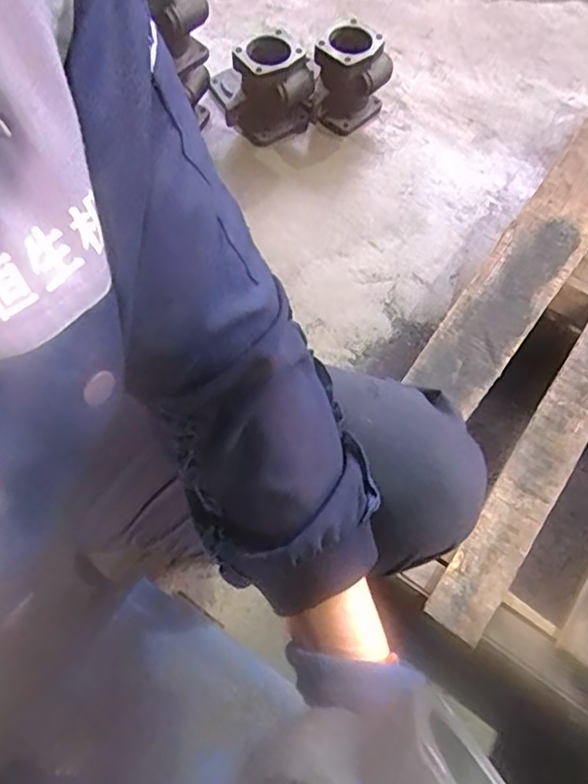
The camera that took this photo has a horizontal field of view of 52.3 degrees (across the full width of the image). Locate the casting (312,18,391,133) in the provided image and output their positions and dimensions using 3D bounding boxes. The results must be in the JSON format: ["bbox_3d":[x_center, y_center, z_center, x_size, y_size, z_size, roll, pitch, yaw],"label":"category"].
[{"bbox_3d":[0.097,-0.541,1.044,0.109,0.134,0.115,28,67,11],"label":"casting"}]

